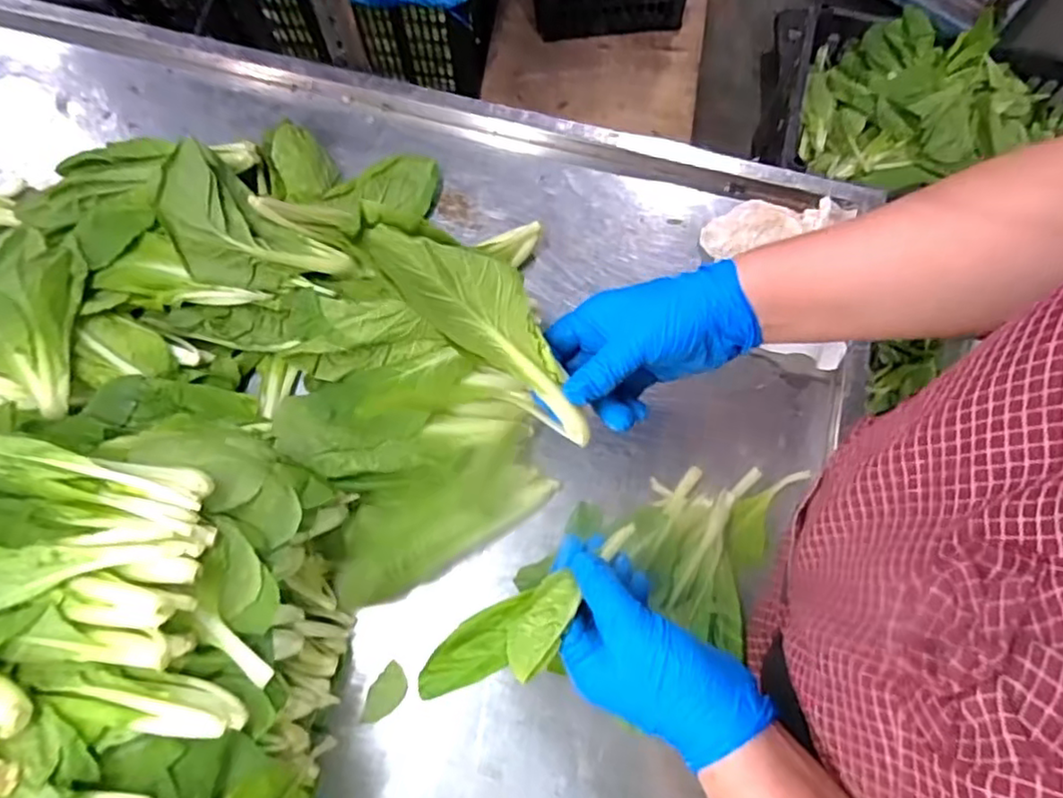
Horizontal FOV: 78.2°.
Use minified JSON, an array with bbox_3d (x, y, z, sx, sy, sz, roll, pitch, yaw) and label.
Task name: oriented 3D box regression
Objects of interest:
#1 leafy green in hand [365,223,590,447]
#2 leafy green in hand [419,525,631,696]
[{"bbox_3d":[-0.022,-0.045,0.404,0.174,0.022,0.056,45,77,-12],"label":"leafy green in hand"},{"bbox_3d":[0.007,0.129,0.388,0.154,0.020,0.043,-30,75,-18],"label":"leafy green in hand"}]

